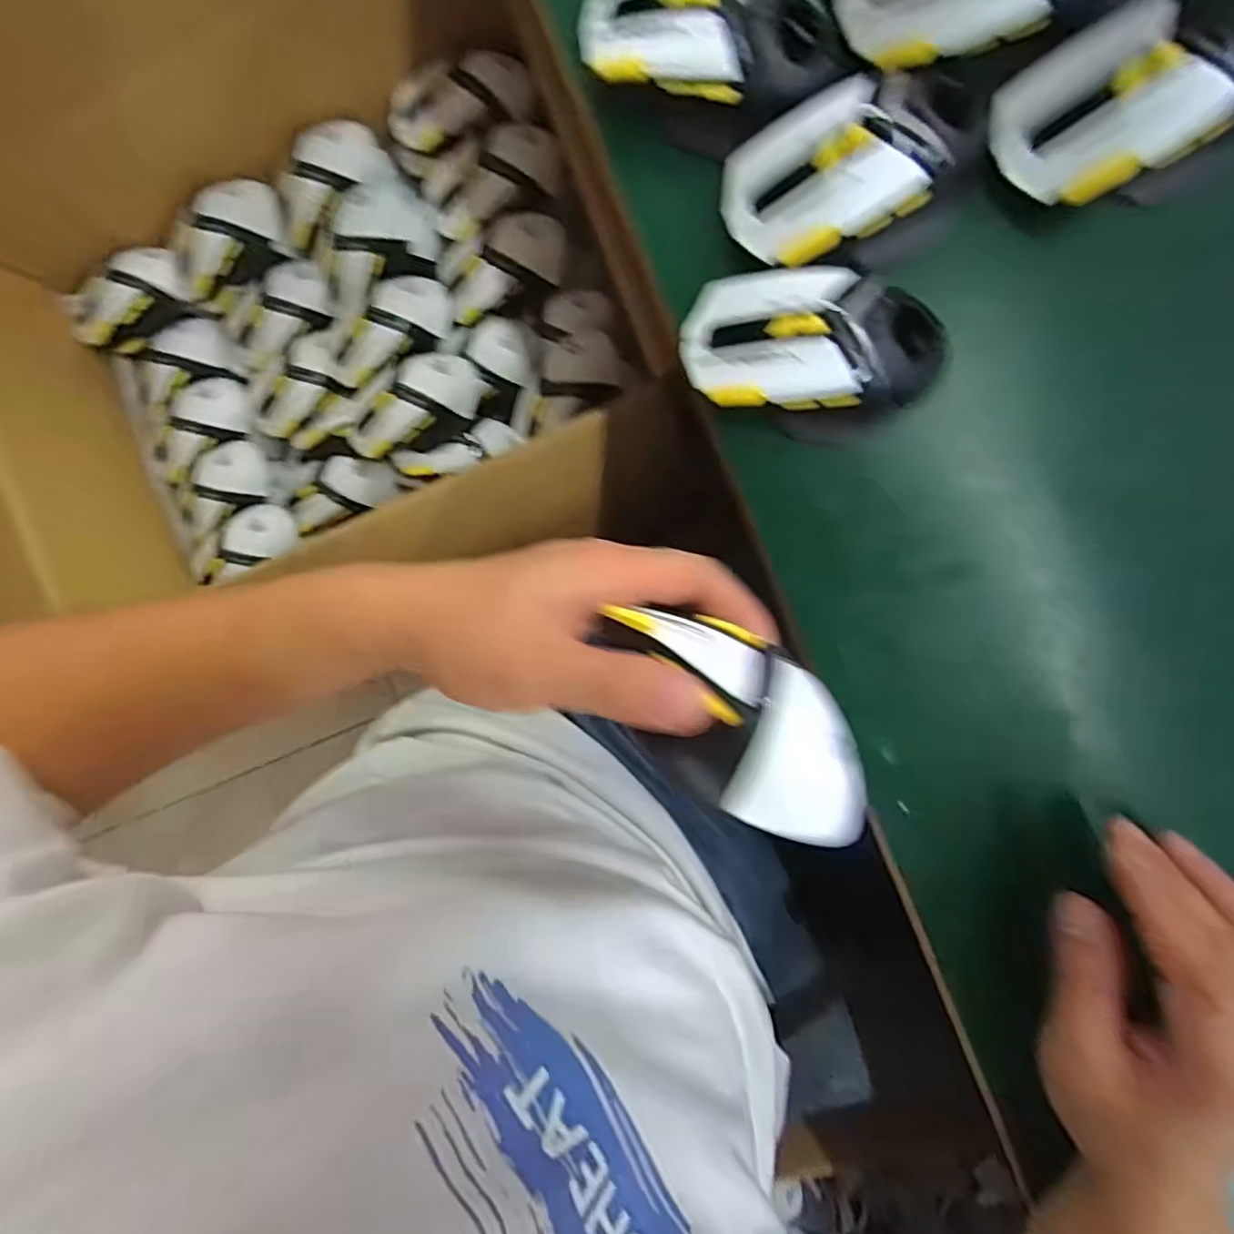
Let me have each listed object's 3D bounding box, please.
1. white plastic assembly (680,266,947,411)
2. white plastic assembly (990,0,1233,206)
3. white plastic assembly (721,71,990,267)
[{"bbox_3d":[0.090,-0.128,0.314,0.116,0.032,0.062,4,96,6],"label":"white plastic assembly"},{"bbox_3d":[0.218,-0.221,0.287,0.098,0.036,0.065,-24,92,8],"label":"white plastic assembly"},{"bbox_3d":[0.107,-0.203,0.305,0.113,0.030,0.060,-20,93,8],"label":"white plastic assembly"}]

